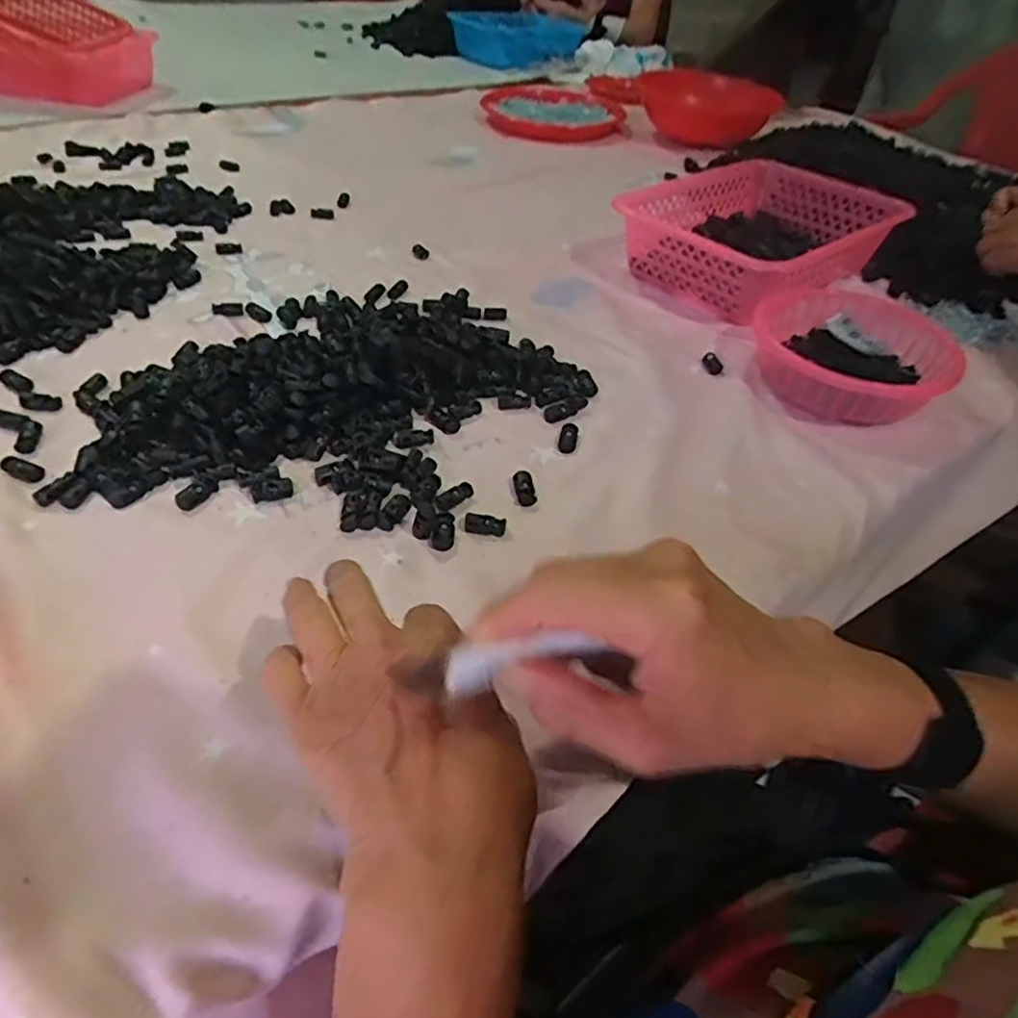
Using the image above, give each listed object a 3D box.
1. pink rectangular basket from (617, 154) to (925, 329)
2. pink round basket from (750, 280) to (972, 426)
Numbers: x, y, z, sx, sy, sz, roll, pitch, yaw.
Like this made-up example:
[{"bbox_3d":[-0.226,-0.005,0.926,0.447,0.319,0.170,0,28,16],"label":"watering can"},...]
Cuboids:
[{"bbox_3d":[0.281,-0.314,0.753,0.297,0.084,0.222,-28,54,-30],"label":"pink rectangular basket"},{"bbox_3d":[0.304,-0.138,0.596,0.168,0.053,0.178,3,44,-3],"label":"pink round basket"}]

